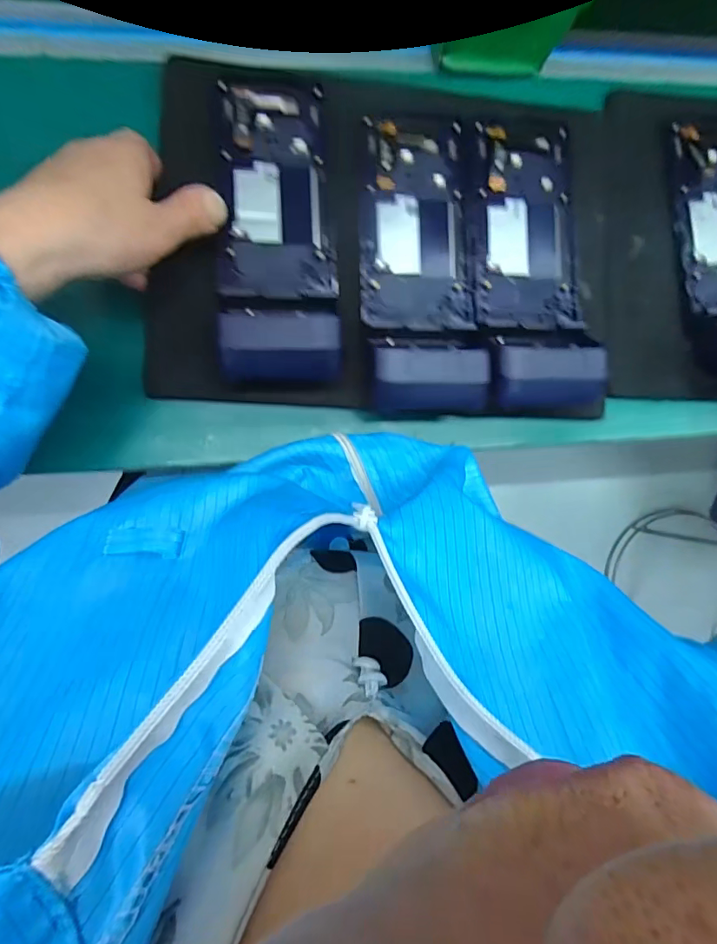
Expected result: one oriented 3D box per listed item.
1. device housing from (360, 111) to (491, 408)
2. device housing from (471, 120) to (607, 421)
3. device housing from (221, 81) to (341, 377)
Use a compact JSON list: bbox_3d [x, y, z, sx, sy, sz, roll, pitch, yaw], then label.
[{"bbox_3d":[0.044,-0.150,0.349,0.079,0.038,0.217,-2,88,-9],"label":"device housing"},{"bbox_3d":[0.134,-0.158,0.366,0.102,0.042,0.223,1,88,-9],"label":"device housing"},{"bbox_3d":[-0.053,-0.165,0.336,0.078,0.037,0.216,-1,88,-9],"label":"device housing"}]

